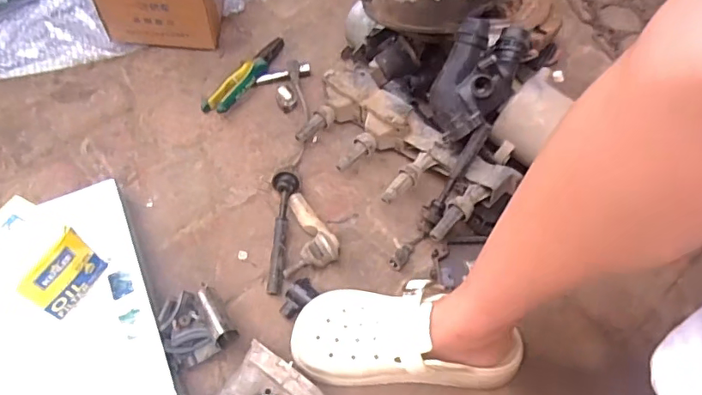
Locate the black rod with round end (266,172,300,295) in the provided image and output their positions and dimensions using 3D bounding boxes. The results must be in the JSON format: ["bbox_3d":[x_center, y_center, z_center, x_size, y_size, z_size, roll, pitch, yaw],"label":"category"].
[{"bbox_3d":[-0.090,0.042,0.669,0.033,0.036,0.162,1,56,-1],"label":"black rod with round end"}]

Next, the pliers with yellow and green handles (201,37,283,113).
[{"bbox_3d":[-0.165,-0.199,0.827,0.047,0.029,0.186,30,61,18],"label":"pliers with yellow and green handles"}]

